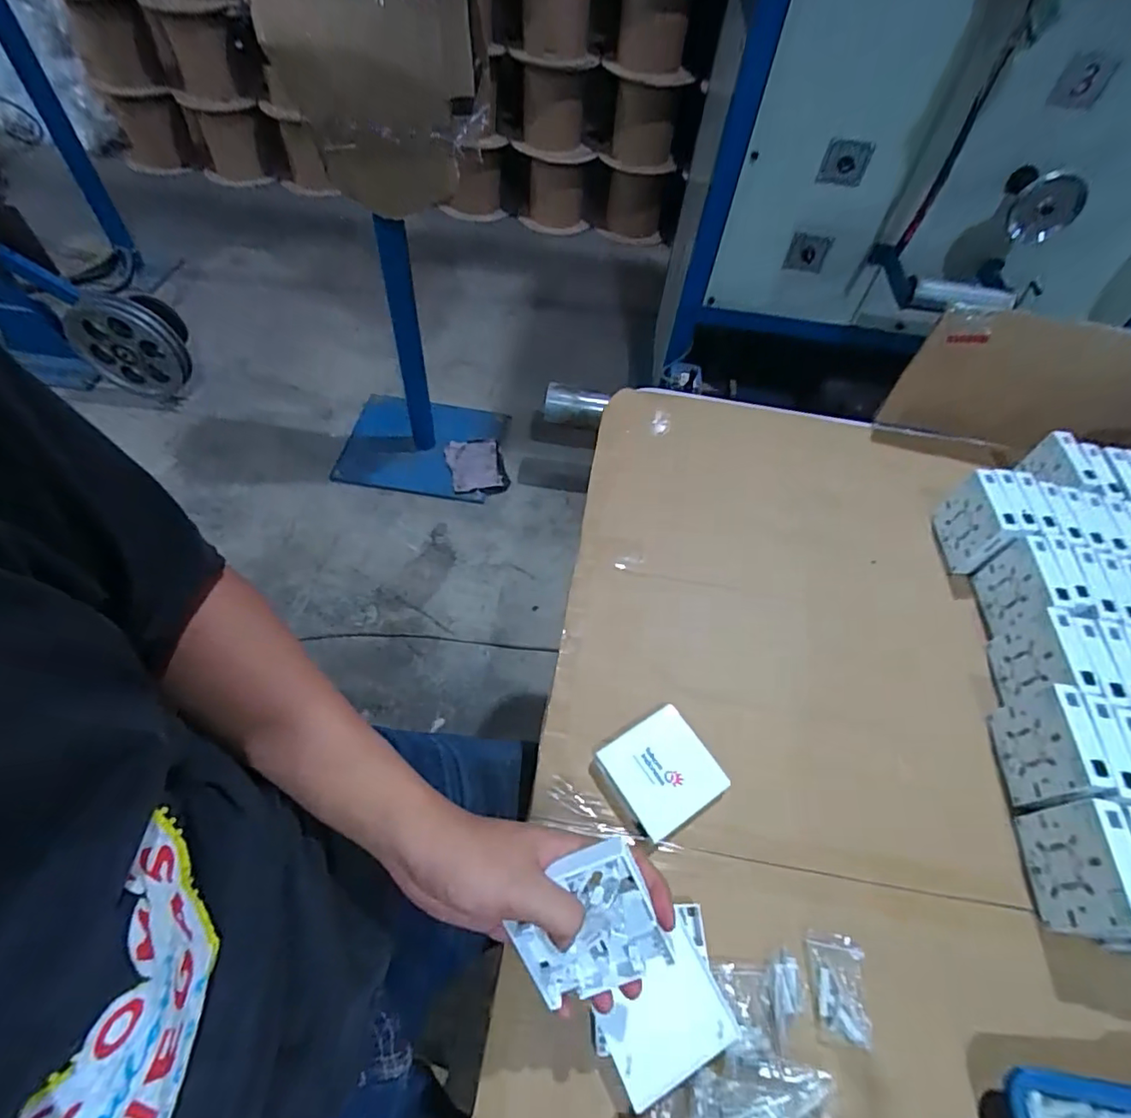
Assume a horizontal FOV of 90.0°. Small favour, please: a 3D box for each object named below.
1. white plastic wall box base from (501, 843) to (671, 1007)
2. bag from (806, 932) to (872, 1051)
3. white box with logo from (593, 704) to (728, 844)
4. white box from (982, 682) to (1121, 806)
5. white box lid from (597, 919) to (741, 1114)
[{"bbox_3d":[0.010,0.224,0.347,0.086,0.017,0.087,-24,103,3],"label":"white plastic wall box base"},{"bbox_3d":[0.203,0.317,0.419,0.042,0.007,0.066,6,55,-1],"label":"bag"},{"bbox_3d":[0.083,0.187,0.496,0.086,0.026,0.086,-27,62,-21],"label":"white box with logo"},{"bbox_3d":[0.420,0.167,0.495,0.023,0.083,0.087,9,55,1],"label":"white box"},{"bbox_3d":[0.068,0.316,0.393,0.083,0.009,0.074,-19,59,-17],"label":"white box lid"}]

